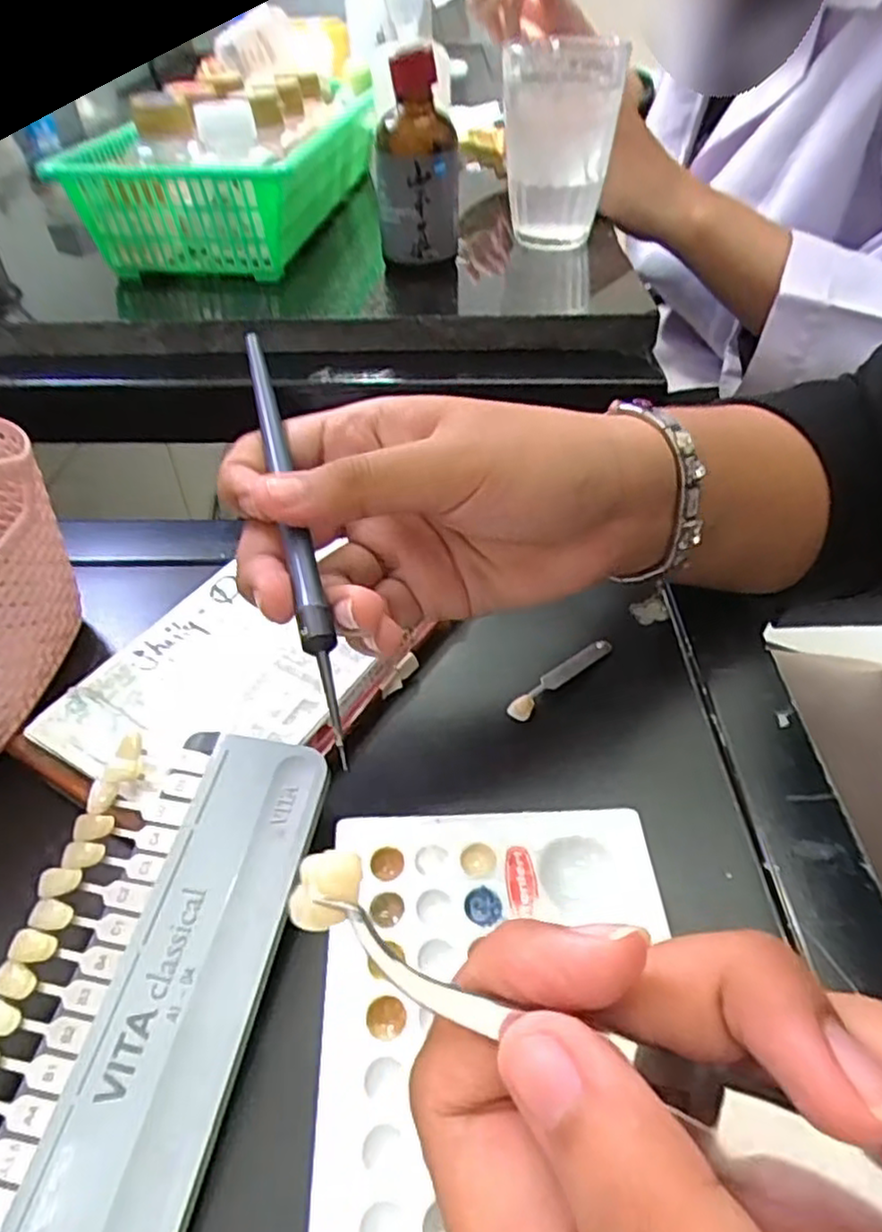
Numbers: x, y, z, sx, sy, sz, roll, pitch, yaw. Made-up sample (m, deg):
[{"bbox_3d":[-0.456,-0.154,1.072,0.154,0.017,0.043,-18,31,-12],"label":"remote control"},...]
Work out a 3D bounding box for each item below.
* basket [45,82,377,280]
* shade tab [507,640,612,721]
[{"bbox_3d":[-0.124,-0.278,0.451,0.120,0.064,0.252,6,40,3],"label":"basket"},{"bbox_3d":[0.046,0.023,0.270,0.054,0.006,0.008,-31,51,-34],"label":"shade tab"}]

